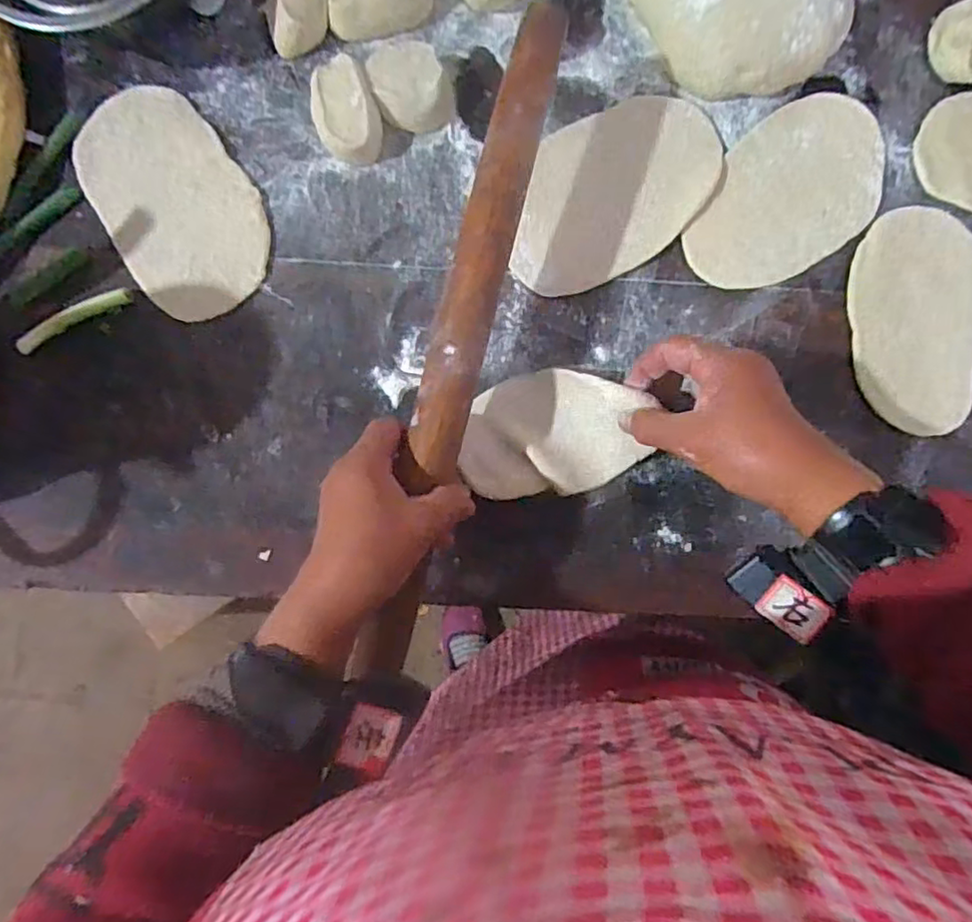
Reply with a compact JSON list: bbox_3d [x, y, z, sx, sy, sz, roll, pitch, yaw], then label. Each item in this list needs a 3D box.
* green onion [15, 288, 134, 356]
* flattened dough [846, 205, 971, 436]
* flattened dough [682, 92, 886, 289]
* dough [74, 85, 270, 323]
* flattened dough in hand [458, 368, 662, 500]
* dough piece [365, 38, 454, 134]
[{"bbox_3d":[-0.268,-0.093,0.405,0.075,0.008,0.013,-35,88,-17],"label":"green onion"},{"bbox_3d":[0.288,-0.094,0.417,0.088,0.007,0.144,7,87,-1],"label":"flattened dough"},{"bbox_3d":[0.202,-0.179,0.418,0.154,0.004,0.094,-37,89,-3],"label":"flattened dough"},{"bbox_3d":[-0.208,-0.172,0.415,0.095,0.004,0.156,-34,88,-2],"label":"dough"},{"bbox_3d":[0.045,-0.018,0.408,0.119,0.019,0.079,-4,87,-1],"label":"flattened dough in hand"},{"bbox_3d":[-0.049,-0.245,0.410,0.046,0.025,0.054,-40,89,-3],"label":"dough piece"}]

